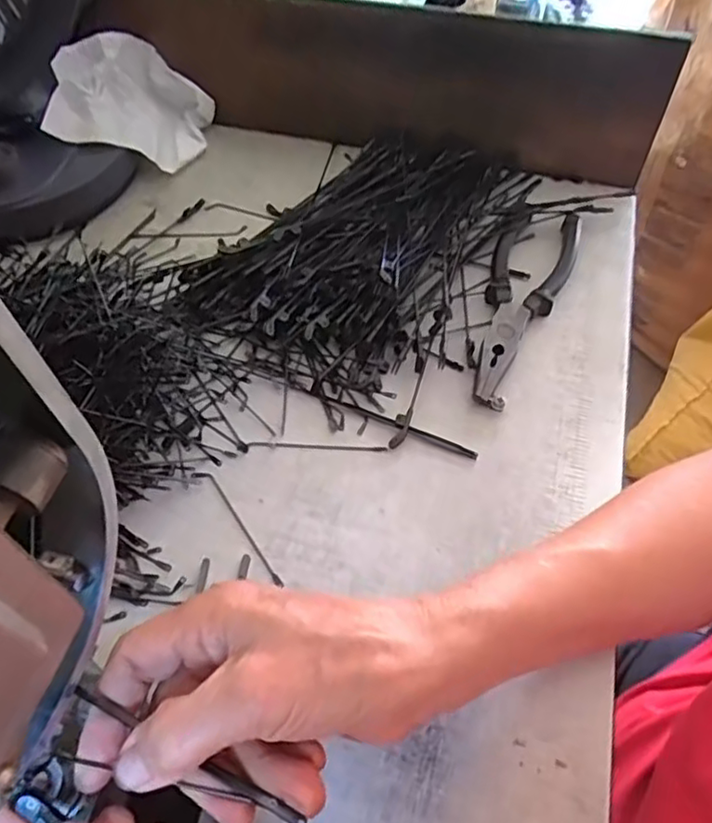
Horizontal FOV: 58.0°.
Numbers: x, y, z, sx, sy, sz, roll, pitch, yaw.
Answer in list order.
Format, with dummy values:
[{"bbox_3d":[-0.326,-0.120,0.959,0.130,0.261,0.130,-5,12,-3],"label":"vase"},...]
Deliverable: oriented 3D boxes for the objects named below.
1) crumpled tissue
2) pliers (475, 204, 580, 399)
[{"bbox_3d":[-0.178,-0.245,0.518,0.122,0.068,0.096,-8,56,-7],"label":"crumpled tissue"},{"bbox_3d":[0.111,-0.076,0.434,0.052,0.022,0.169,19,57,11],"label":"pliers"}]

